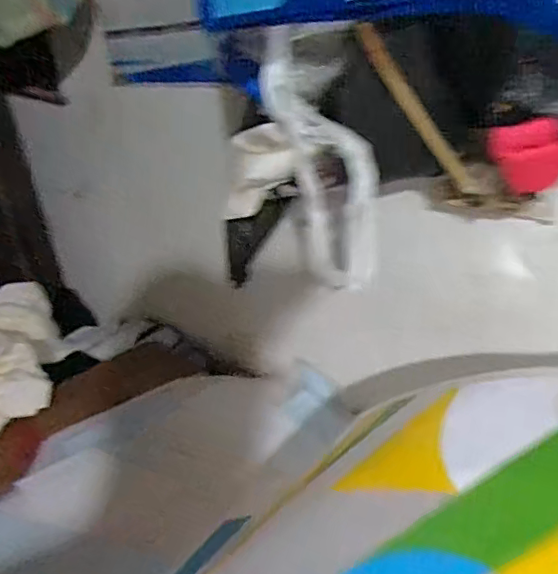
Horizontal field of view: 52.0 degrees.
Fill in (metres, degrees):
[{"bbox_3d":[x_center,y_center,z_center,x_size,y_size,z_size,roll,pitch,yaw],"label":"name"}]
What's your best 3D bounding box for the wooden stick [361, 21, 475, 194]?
[{"bbox_3d":[0.124,-0.149,0.504,0.013,0.186,0.013,-36,26,14],"label":"wooden stick"}]

